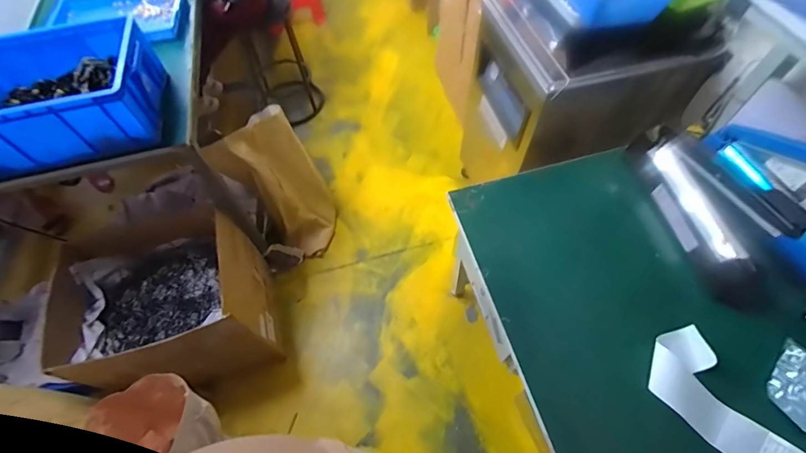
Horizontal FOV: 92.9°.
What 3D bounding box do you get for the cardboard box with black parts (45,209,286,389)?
[{"bbox_3d":[-0.829,0.257,1.409,0.596,0.448,0.530,-16,61,-8],"label":"cardboard box with black parts"}]

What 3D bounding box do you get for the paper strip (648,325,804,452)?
[{"bbox_3d":[0.661,0.395,0.691,0.142,0.062,0.463,-33,65,-16],"label":"paper strip"}]

